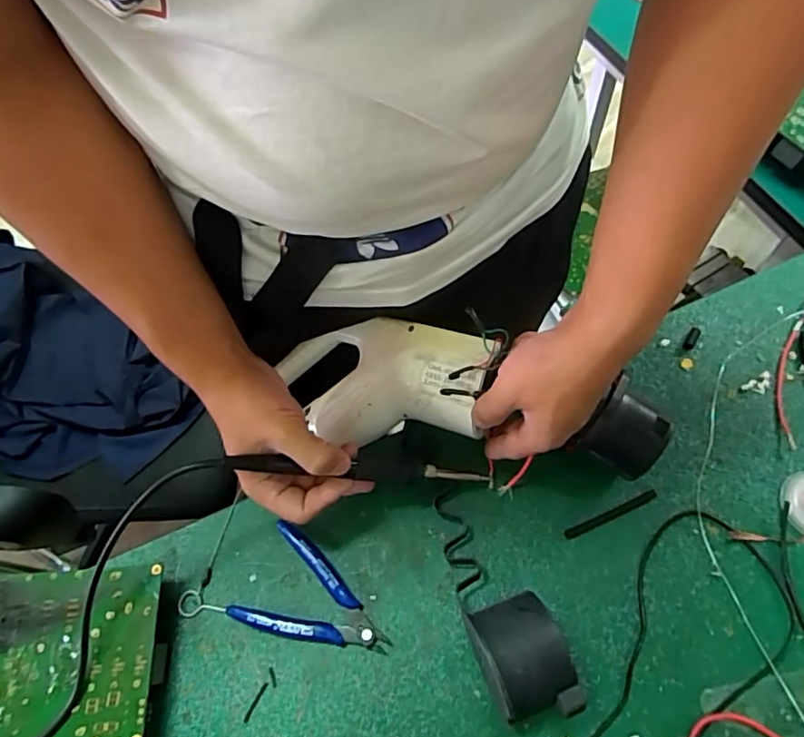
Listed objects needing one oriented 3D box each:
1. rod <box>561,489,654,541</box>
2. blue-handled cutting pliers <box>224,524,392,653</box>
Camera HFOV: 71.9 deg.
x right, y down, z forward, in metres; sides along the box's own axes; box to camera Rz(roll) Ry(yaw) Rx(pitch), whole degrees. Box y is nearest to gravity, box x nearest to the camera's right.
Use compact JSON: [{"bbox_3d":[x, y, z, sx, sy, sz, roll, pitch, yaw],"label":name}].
[{"bbox_3d":[0.166,0.116,0.440,0.080,0.007,0.007,-22,65,-8],"label":"rod"},{"bbox_3d":[-0.065,0.182,0.422,0.119,0.013,0.077,28,68,15],"label":"blue-handled cutting pliers"}]

